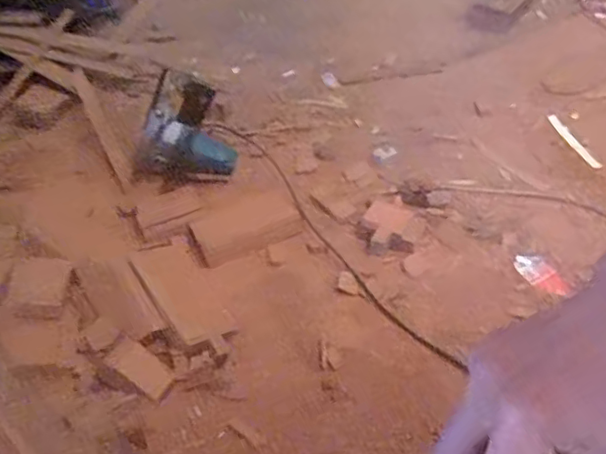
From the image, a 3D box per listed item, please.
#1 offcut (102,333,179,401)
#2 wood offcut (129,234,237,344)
[{"bbox_3d":[-0.298,0.256,1.108,0.142,0.013,0.064,37,56,18],"label":"offcut"},{"bbox_3d":[-0.240,0.120,1.196,0.111,0.031,0.258,-24,48,-20],"label":"wood offcut"}]

